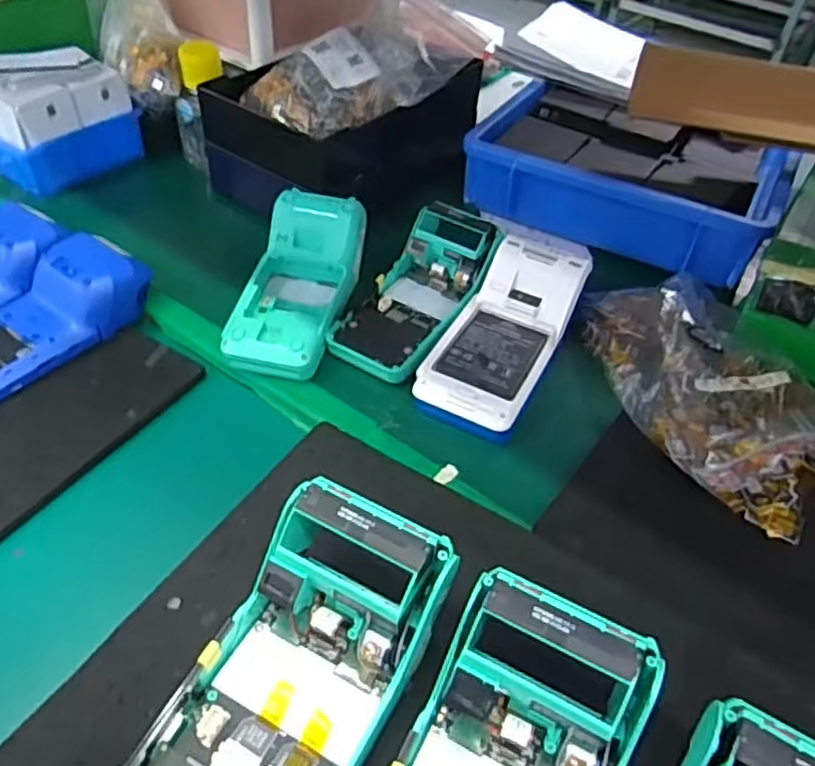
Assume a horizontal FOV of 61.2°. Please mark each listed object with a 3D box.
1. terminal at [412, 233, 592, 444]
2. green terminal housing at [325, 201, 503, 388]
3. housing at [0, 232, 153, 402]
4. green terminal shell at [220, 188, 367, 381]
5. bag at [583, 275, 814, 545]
[{"bbox_3d":[0.074,-0.040,0.532,0.079,0.052,0.178,22,49,17],"label":"terminal"},{"bbox_3d":[0.010,-0.073,0.576,0.078,0.049,0.171,24,62,19],"label":"green terminal housing"},{"bbox_3d":[-0.306,-0.036,0.522,0.082,0.052,0.215,29,51,23],"label":"housing"},{"bbox_3d":[-0.092,-0.078,0.561,0.078,0.073,0.162,11,46,7],"label":"green terminal shell"},{"bbox_3d":[0.231,-0.002,0.520,0.140,0.035,0.235,-12,48,-15],"label":"bag"}]

